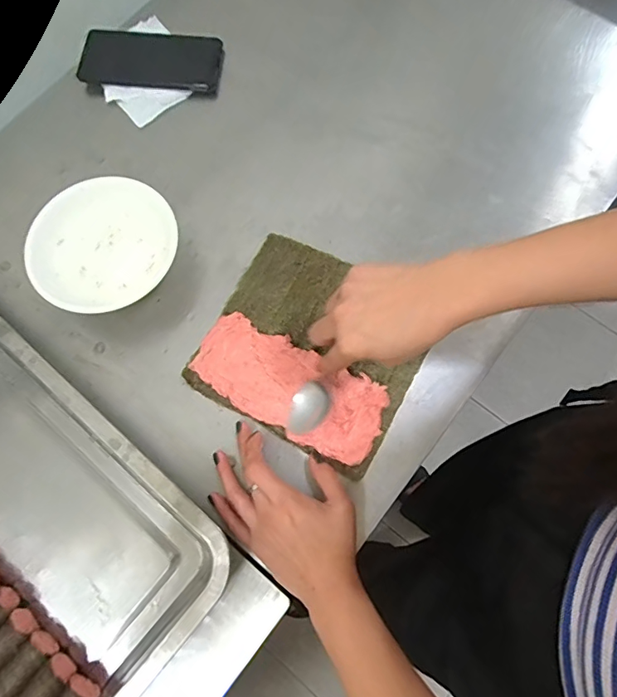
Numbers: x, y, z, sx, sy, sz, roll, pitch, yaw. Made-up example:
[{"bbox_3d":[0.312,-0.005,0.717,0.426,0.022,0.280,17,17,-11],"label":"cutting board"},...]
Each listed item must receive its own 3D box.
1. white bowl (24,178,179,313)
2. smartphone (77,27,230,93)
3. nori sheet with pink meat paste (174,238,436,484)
[{"bbox_3d":[-0.209,-0.102,0.482,0.132,0.043,0.140,0,74,2],"label":"white bowl"},{"bbox_3d":[-0.190,-0.354,0.577,0.165,0.011,0.075,6,84,-2],"label":"smartphone"},{"bbox_3d":[0.005,-0.002,0.460,0.198,0.015,0.181,28,77,9],"label":"nori sheet with pink meat paste"}]

